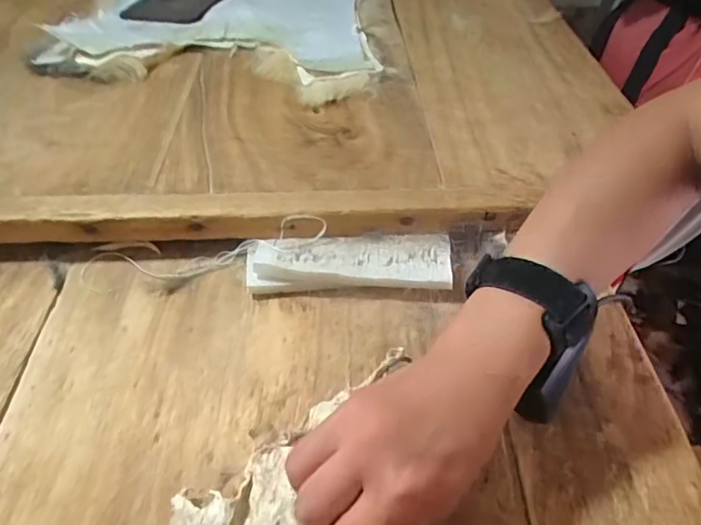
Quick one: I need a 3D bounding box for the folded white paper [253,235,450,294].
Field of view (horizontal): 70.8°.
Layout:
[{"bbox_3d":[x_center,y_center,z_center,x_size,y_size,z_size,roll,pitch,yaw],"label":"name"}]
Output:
[{"bbox_3d":[-0.001,0.000,0.369,0.147,0.024,0.044,-1,51,1],"label":"folded white paper"}]

